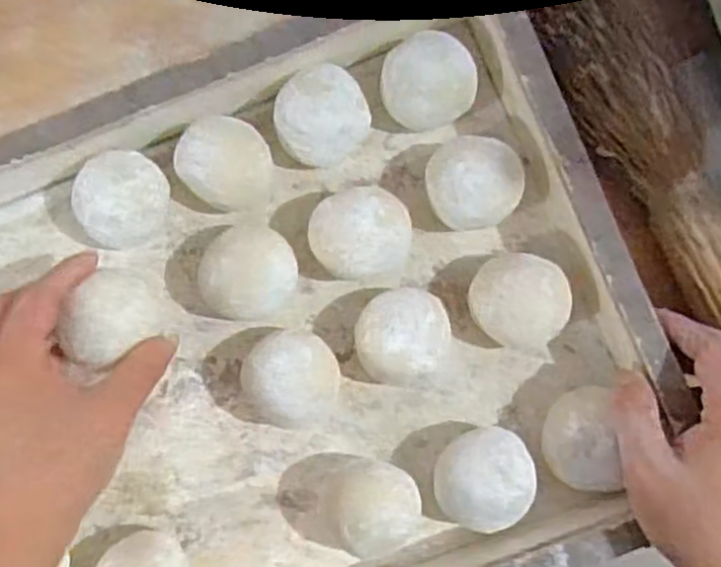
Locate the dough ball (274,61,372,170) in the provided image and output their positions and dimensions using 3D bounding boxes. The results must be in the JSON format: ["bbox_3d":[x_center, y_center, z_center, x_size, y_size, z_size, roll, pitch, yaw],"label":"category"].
[{"bbox_3d":[-0.022,-0.097,0.446,0.052,0.051,0.051,0,85,2],"label":"dough ball"}]

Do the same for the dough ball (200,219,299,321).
[{"bbox_3d":[-0.065,-0.006,0.444,0.053,0.047,0.054,0,85,2],"label":"dough ball"}]

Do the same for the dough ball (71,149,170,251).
[{"bbox_3d":[-0.140,-0.048,0.448,0.051,0.053,0.056,21,86,4],"label":"dough ball"}]

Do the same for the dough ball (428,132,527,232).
[{"bbox_3d":[0.065,-0.056,0.436,0.051,0.052,0.050,0,85,2],"label":"dough ball"}]

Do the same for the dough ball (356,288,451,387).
[{"bbox_3d":[0.025,0.031,0.435,0.051,0.048,0.052,0,85,2],"label":"dough ball"}]

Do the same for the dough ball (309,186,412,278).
[{"bbox_3d":[0.001,-0.028,0.439,0.056,0.050,0.048,-18,85,1],"label":"dough ball"}]

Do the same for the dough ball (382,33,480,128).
[{"bbox_3d":[0.039,-0.116,0.443,0.053,0.048,0.049,0,85,2],"label":"dough ball"}]

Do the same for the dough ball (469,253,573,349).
[{"bbox_3d":[0.089,0.010,0.432,0.051,0.049,0.051,0,85,2],"label":"dough ball"}]

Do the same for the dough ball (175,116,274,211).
[{"bbox_3d":[-0.079,-0.068,0.449,0.056,0.055,0.053,39,88,5],"label":"dough ball"}]

